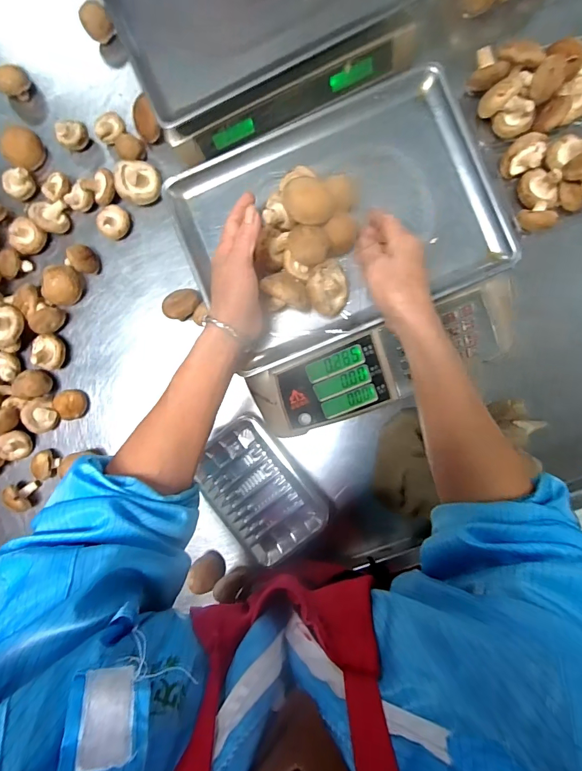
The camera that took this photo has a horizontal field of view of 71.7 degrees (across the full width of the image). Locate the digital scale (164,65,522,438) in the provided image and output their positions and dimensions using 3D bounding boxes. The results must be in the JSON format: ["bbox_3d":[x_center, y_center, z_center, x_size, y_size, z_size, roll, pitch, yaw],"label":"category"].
[{"bbox_3d":[0.071,-0.138,0.496,0.345,0.098,0.350,-24,89,4],"label":"digital scale"}]

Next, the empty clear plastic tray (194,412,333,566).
[{"bbox_3d":[-0.044,0.142,0.558,0.120,0.053,0.180,-44,87,3],"label":"empty clear plastic tray"}]

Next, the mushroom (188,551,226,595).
[{"bbox_3d":[-0.118,0.262,0.565,0.041,0.038,0.044,0,90,4],"label":"mushroom"}]

